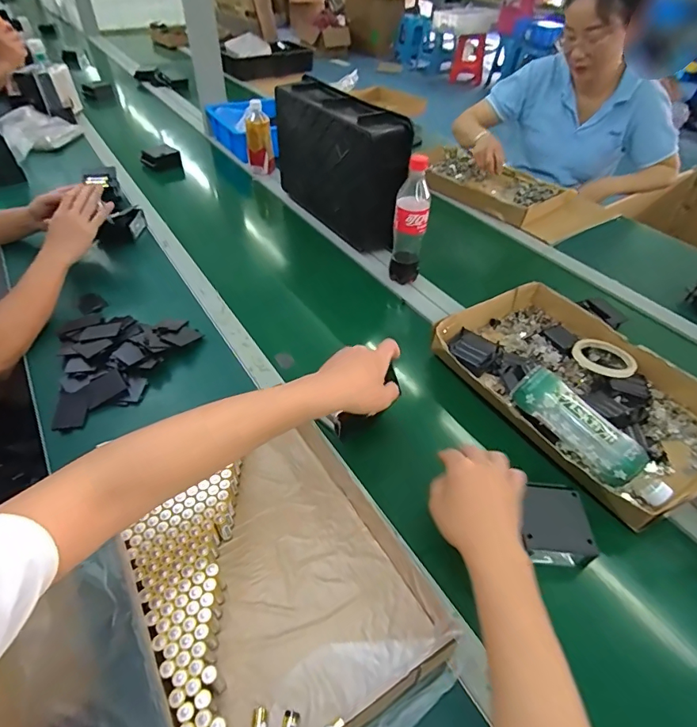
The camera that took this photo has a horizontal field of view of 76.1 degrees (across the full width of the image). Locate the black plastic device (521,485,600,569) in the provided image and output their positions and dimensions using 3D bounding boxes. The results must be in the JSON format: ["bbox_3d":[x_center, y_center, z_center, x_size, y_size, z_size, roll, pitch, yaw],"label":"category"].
[{"bbox_3d":[0.242,0.198,0.537,0.078,0.048,0.091,3,45,2],"label":"black plastic device"}]

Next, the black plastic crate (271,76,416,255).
[{"bbox_3d":[-0.026,-0.454,1.008,0.122,0.246,0.417,-23,50,-23],"label":"black plastic crate"}]

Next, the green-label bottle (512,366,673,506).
[{"bbox_3d":[0.320,0.097,0.598,0.064,0.070,0.209,-34,70,-31],"label":"green-label bottle"}]

